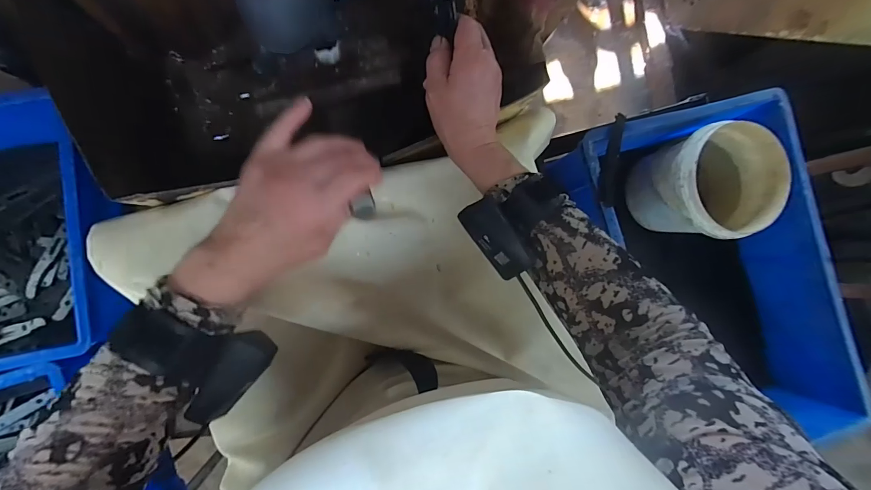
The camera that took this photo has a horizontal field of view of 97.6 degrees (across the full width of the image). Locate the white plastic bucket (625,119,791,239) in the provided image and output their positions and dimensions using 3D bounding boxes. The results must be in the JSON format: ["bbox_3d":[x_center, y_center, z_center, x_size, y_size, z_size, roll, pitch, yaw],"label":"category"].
[{"bbox_3d":[0.410,-0.092,0.588,0.159,0.145,0.153,0,89,-9],"label":"white plastic bucket"}]

